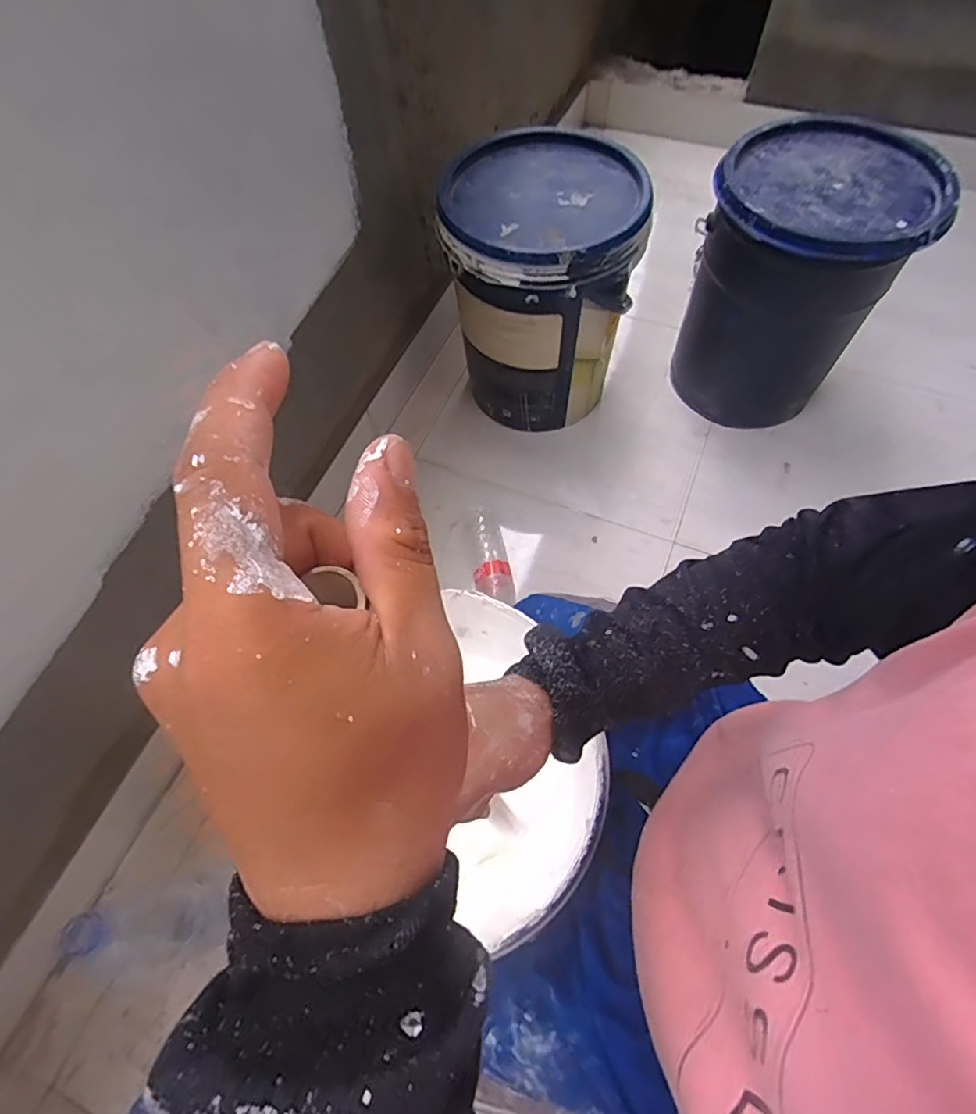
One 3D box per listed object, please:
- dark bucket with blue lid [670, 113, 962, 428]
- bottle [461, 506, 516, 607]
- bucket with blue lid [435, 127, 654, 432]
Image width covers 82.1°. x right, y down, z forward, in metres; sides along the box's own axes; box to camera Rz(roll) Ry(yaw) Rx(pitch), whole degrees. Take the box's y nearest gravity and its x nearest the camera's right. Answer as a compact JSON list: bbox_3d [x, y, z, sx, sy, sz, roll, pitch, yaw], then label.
[{"bbox_3d":[0.475,-0.435,0.922,0.277,0.389,0.283,-1,64,2],"label":"dark bucket with blue lid"},{"bbox_3d":[0.002,0.000,0.942,0.068,0.056,0.191,-13,64,-4],"label":"bottle"},{"bbox_3d":[0.093,-0.446,0.963,0.279,0.377,0.306,-1,64,2],"label":"bucket with blue lid"}]

